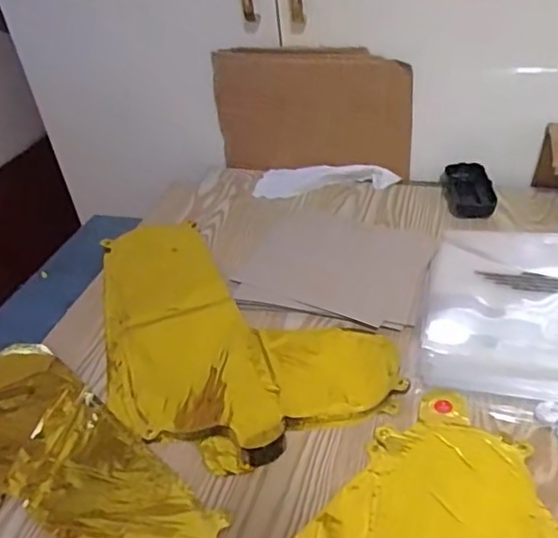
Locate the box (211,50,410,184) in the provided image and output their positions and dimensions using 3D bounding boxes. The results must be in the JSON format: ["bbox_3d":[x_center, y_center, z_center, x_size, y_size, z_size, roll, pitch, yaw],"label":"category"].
[{"bbox_3d":[0.044,-0.220,0.823,0.278,0.170,0.022,10,39,23],"label":"box"}]

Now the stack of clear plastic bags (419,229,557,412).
[{"bbox_3d":[0.260,0.032,0.584,0.211,0.022,0.253,6,38,18],"label":"stack of clear plastic bags"}]

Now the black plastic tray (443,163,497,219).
[{"bbox_3d":[0.247,-0.103,0.762,0.056,0.020,0.105,-2,36,8],"label":"black plastic tray"}]

